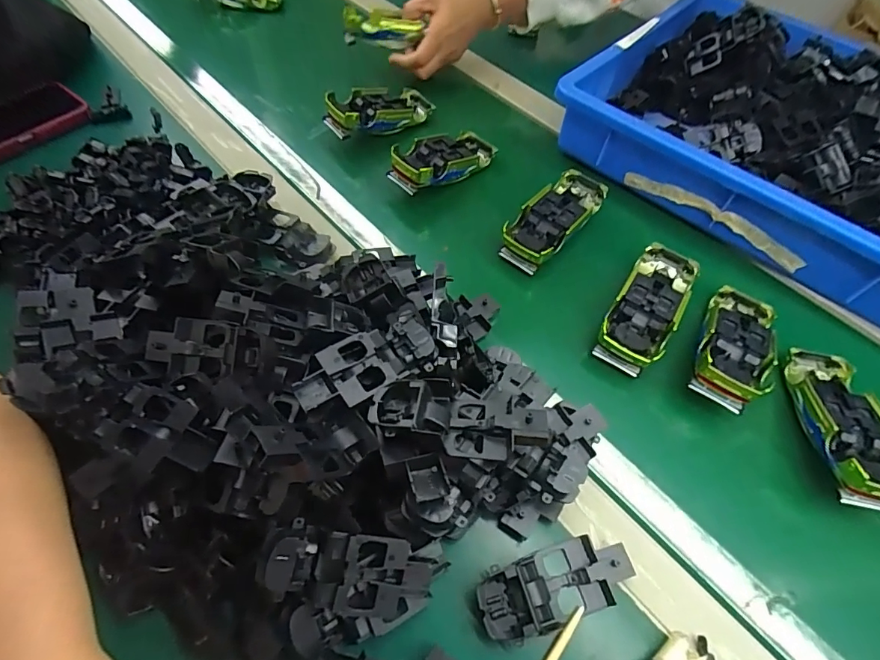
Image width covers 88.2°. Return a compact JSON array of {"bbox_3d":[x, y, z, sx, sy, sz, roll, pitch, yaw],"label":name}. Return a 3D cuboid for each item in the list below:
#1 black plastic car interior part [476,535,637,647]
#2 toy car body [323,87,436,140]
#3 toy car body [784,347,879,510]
[{"bbox_3d":[0.074,0.164,0.290,0.101,0.018,0.044,-13,60,-10],"label":"black plastic car interior part"},{"bbox_3d":[-0.073,-0.269,0.557,0.137,0.036,0.060,-28,63,-34],"label":"toy car body"},{"bbox_3d":[0.318,0.073,0.363,0.057,0.035,0.135,14,44,6],"label":"toy car body"}]

